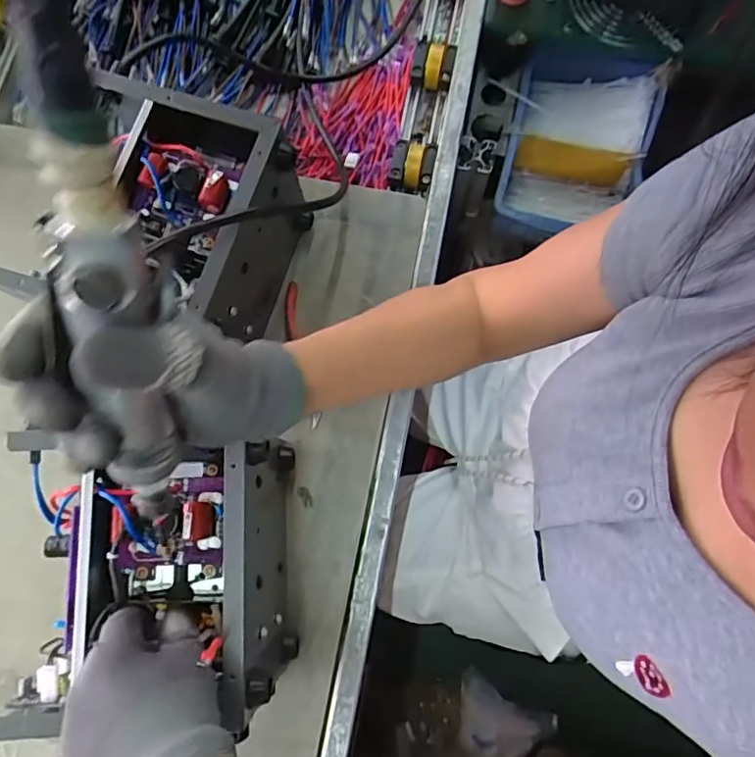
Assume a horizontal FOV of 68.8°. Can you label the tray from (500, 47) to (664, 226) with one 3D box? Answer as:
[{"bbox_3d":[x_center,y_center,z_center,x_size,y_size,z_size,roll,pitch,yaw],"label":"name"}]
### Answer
[{"bbox_3d":[0.238,-0.271,0.671,0.158,0.088,0.223,15,78,4],"label":"tray"}]

